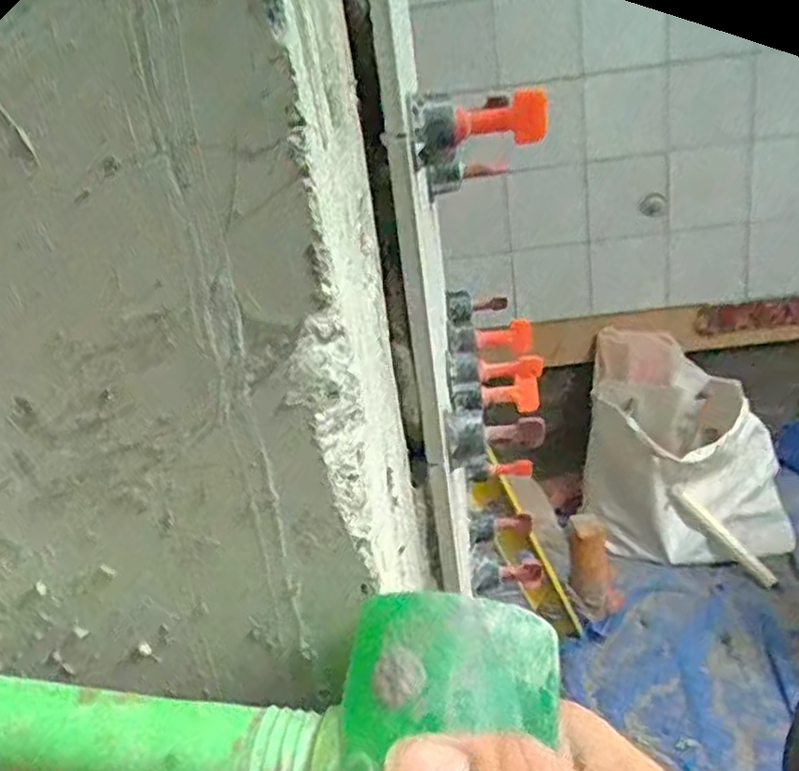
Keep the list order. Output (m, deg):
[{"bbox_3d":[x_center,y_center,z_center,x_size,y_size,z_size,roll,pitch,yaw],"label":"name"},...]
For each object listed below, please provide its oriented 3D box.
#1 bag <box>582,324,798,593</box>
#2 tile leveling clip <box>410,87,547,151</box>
[{"bbox_3d":[0.531,0.119,1.384,0.354,0.355,0.260,4,24,28],"label":"bag"},{"bbox_3d":[0.033,-0.114,0.319,0.055,0.023,0.020,-7,21,2],"label":"tile leveling clip"}]

